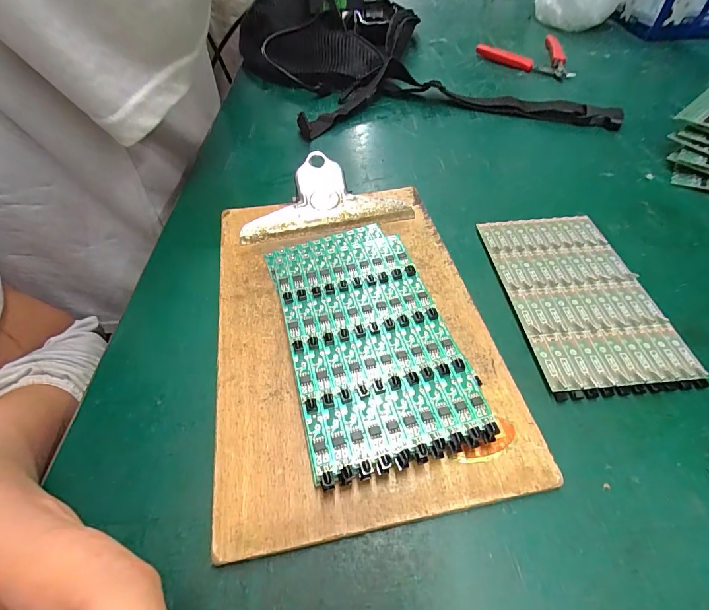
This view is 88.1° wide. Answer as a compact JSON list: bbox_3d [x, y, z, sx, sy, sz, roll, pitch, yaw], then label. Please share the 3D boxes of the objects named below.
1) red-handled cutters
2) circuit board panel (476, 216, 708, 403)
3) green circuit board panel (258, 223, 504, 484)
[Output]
[{"bbox_3d":[0.219,-0.313,0.457,0.120,0.020,0.078,30,57,22],"label":"red-handled cutters"},{"bbox_3d":[0.132,-0.008,0.221,0.078,0.006,0.130,-4,52,-3],"label":"circuit board panel"},{"bbox_3d":[0.004,0.011,0.197,0.078,0.014,0.149,-13,53,-10],"label":"green circuit board panel"}]

